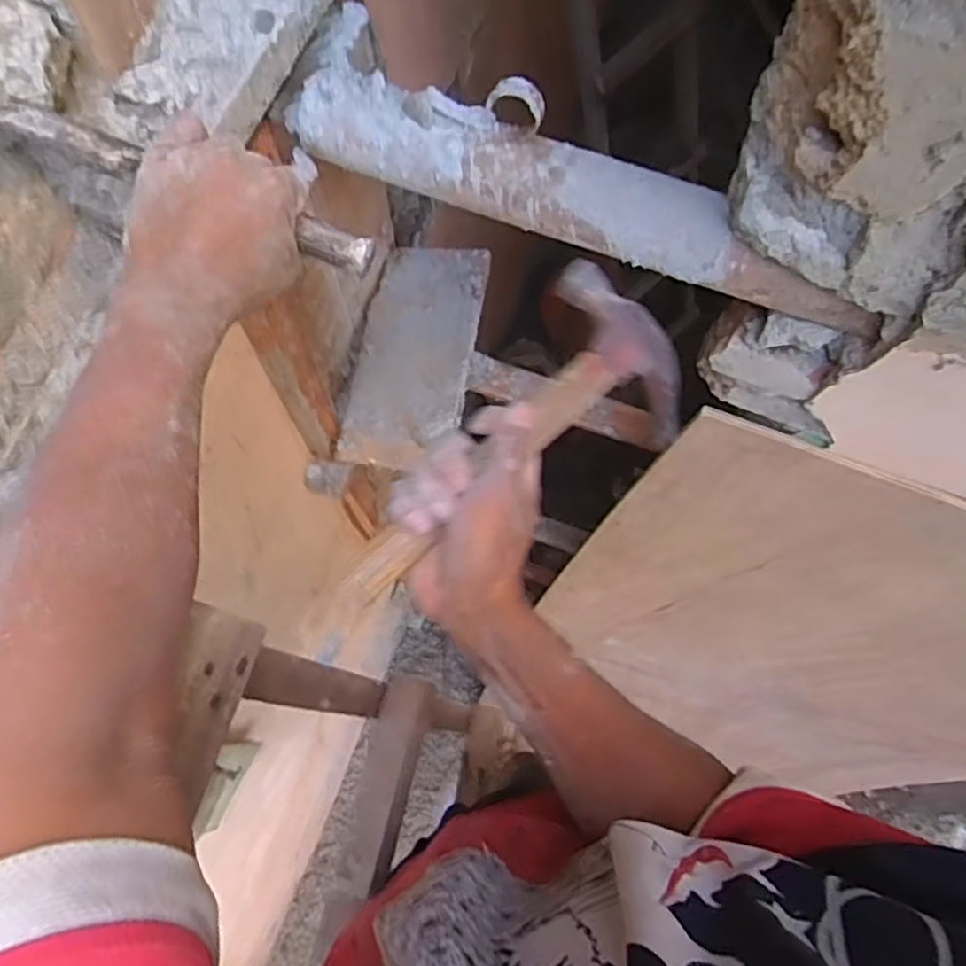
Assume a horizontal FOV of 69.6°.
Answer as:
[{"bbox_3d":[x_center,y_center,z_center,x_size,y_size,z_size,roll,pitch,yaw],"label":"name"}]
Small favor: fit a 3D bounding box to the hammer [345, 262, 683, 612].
[{"bbox_3d":[0.018,-0.025,0.435,0.256,0.031,0.120,-41,78,-15],"label":"hammer"}]

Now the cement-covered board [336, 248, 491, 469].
[{"bbox_3d":[-0.107,-0.209,1.109,0.187,0.029,0.386,8,75,12],"label":"cement-covered board"}]

